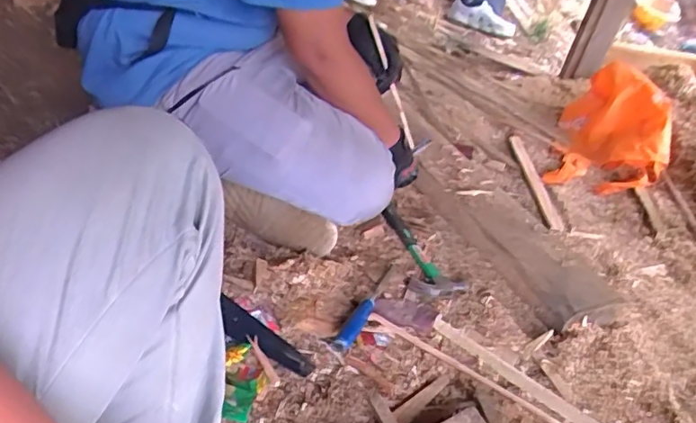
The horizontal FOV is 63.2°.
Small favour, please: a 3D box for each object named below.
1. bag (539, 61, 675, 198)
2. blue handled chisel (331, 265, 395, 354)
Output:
[{"bbox_3d":[0.633,-0.204,1.337,0.250,0.196,0.317,20,37,19],"label":"bag"},{"bbox_3d":[0.031,0.134,0.862,0.027,0.019,0.218,18,36,16],"label":"blue handled chisel"}]

